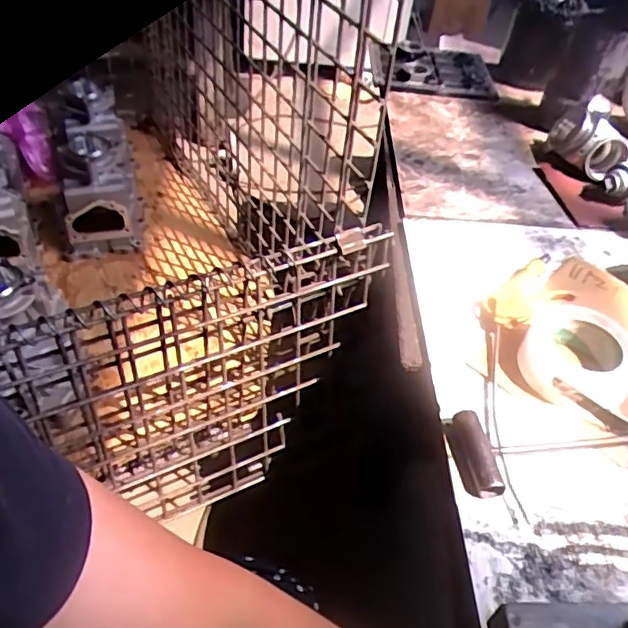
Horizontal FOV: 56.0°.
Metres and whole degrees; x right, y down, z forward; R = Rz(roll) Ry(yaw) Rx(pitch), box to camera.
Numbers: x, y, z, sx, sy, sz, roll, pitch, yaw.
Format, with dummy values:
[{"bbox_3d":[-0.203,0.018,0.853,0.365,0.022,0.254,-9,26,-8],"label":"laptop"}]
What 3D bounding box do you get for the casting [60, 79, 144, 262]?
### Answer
[{"bbox_3d":[-0.426,-0.284,1.173,0.140,0.209,0.275,-6,46,-13],"label":"casting"}]

